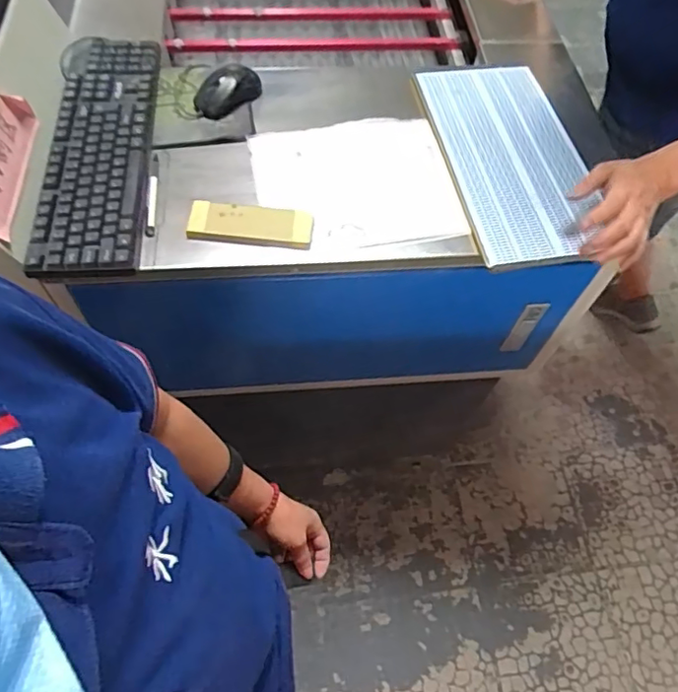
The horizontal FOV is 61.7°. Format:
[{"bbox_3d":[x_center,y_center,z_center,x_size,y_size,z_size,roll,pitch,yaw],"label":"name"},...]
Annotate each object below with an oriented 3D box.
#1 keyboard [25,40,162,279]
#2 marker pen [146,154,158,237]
[{"bbox_3d":[-0.316,-0.269,0.755,0.131,0.020,0.424,-4,60,-6],"label":"keyboard"},{"bbox_3d":[-0.241,-0.199,0.733,0.011,0.017,0.141,-5,61,-7],"label":"marker pen"}]

